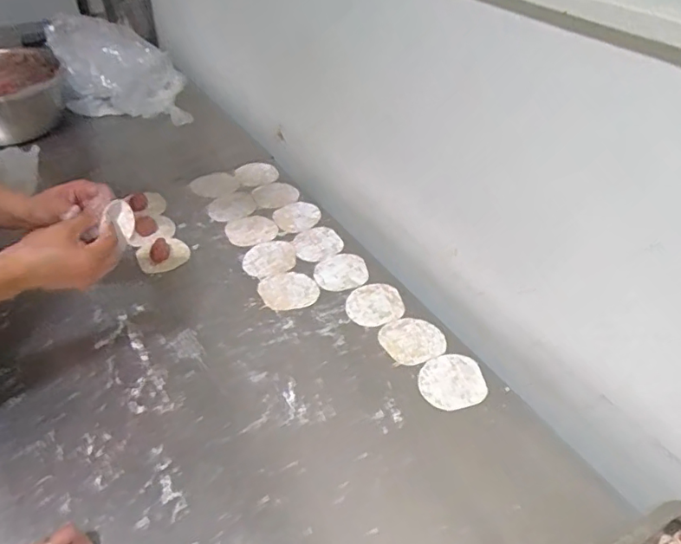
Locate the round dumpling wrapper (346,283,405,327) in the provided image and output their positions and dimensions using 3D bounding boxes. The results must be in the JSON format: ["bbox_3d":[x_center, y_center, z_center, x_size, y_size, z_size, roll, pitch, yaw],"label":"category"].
[{"bbox_3d":[0.049,0.046,0.785,0.081,0.004,0.080,0,43,0],"label":"round dumpling wrapper"}]

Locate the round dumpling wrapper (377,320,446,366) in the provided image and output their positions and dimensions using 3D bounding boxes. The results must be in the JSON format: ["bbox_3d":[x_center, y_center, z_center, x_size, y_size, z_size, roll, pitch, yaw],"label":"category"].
[{"bbox_3d":[0.098,0.094,0.733,0.084,0.004,0.077,-1,45,1],"label":"round dumpling wrapper"}]

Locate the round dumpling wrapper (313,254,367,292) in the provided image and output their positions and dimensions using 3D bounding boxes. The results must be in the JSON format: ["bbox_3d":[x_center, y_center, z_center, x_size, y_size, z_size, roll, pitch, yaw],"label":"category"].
[{"bbox_3d":[0.000,-0.001,0.839,0.084,0.004,0.076,-16,46,-16],"label":"round dumpling wrapper"}]

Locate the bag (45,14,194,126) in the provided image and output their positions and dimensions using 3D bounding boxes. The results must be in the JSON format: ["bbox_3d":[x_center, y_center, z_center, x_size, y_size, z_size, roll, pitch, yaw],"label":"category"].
[{"bbox_3d":[-0.496,-0.465,1.212,0.257,0.256,0.172,-24,49,-23],"label":"bag"}]

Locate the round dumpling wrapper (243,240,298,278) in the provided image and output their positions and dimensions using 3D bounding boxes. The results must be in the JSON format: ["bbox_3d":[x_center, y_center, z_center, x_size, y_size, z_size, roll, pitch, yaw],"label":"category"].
[{"bbox_3d":[-0.115,-0.021,0.865,0.086,0.004,0.085,0,43,0],"label":"round dumpling wrapper"}]

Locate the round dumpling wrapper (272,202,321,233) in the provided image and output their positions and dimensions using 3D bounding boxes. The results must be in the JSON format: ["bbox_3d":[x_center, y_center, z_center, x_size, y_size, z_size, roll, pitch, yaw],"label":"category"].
[{"bbox_3d":[-0.077,-0.099,0.950,0.081,0.007,0.077,0,43,0],"label":"round dumpling wrapper"}]

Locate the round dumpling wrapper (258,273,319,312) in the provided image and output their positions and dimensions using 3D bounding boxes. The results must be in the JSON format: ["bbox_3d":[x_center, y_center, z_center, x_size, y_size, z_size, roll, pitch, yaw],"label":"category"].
[{"bbox_3d":[-0.079,0.028,0.810,0.084,0.005,0.080,1,43,-1],"label":"round dumpling wrapper"}]

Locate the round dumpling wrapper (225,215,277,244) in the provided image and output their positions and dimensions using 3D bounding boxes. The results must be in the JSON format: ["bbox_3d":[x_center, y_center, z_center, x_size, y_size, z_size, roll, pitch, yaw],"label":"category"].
[{"bbox_3d":[-0.154,-0.075,0.918,0.081,0.009,0.085,0,43,0],"label":"round dumpling wrapper"}]

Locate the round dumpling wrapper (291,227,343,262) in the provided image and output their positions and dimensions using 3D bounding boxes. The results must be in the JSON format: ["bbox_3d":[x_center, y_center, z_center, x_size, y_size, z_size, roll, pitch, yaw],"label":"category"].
[{"bbox_3d":[-0.037,-0.047,0.895,0.081,0.006,0.084,0,43,0],"label":"round dumpling wrapper"}]

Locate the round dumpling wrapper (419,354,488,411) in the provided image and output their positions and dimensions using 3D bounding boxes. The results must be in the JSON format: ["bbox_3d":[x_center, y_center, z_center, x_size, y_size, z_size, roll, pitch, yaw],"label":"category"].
[{"bbox_3d":[0.141,0.138,0.679,0.081,0.004,0.077,0,43,0],"label":"round dumpling wrapper"}]

